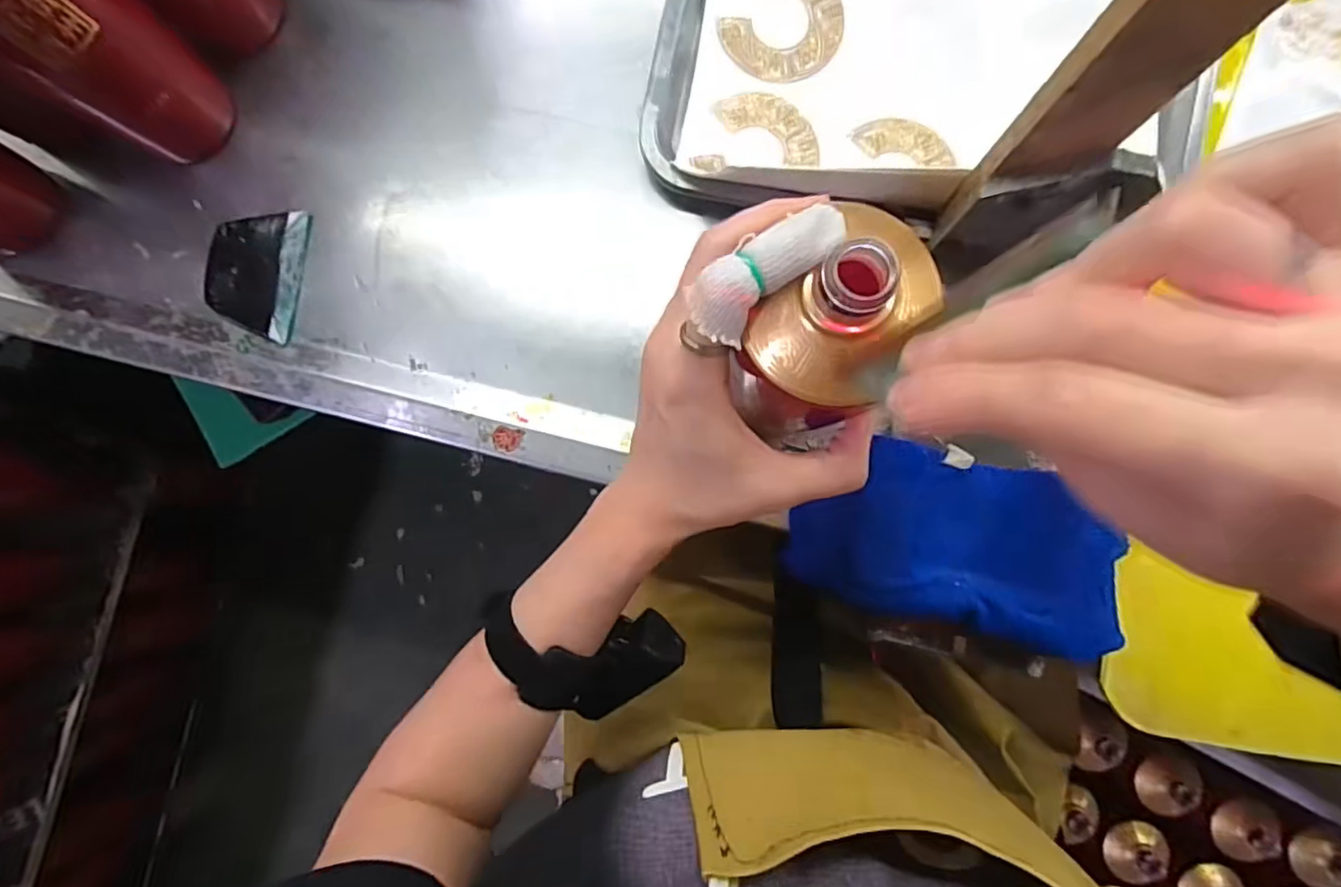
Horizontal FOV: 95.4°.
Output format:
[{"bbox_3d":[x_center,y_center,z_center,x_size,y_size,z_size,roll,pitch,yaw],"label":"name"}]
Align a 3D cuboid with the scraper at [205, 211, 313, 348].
[{"bbox_3d":[-0.288,-0.118,0.421,0.062,0.015,0.091,6,88,3],"label":"scraper"}]

